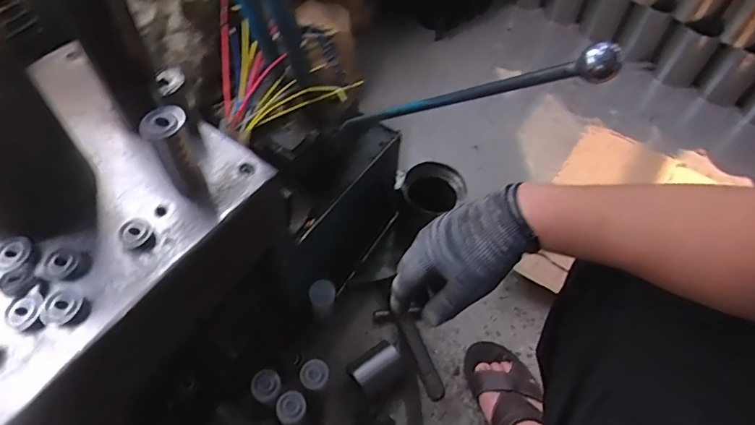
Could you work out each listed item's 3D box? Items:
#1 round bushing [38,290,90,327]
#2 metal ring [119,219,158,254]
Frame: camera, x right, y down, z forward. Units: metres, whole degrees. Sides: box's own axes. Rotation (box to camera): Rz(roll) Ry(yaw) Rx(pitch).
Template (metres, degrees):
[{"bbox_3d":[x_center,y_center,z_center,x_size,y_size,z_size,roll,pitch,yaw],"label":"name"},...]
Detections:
[{"bbox_3d":[-0.296,0.089,0.472,0.039,0.013,0.032,0,56,-3],"label":"round bushing"},{"bbox_3d":[-0.250,0.025,0.521,0.030,0.015,0.038,-35,64,-23],"label":"metal ring"}]

